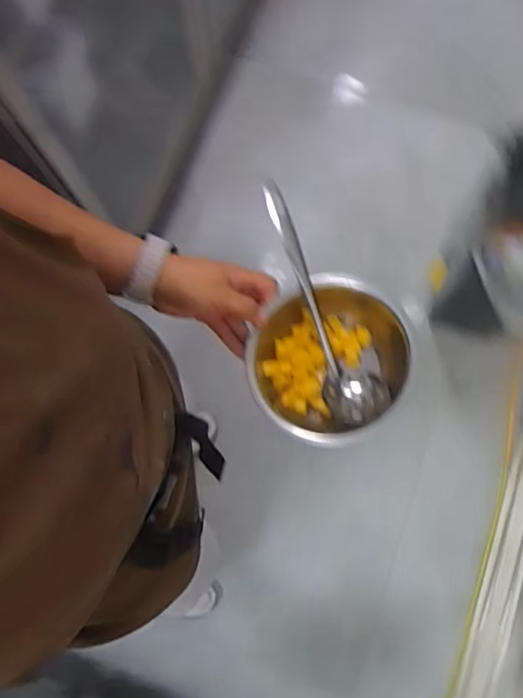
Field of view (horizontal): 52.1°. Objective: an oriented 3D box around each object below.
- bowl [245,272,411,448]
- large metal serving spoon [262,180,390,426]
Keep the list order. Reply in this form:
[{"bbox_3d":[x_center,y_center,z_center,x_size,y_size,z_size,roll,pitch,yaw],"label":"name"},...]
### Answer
[{"bbox_3d":[0.067,0.011,0.542,0.152,0.075,0.164,0,80,0],"label":"bowl"},{"bbox_3d":[0.062,-0.049,0.532,0.059,0.035,0.248,-19,92,-3],"label":"large metal serving spoon"}]

